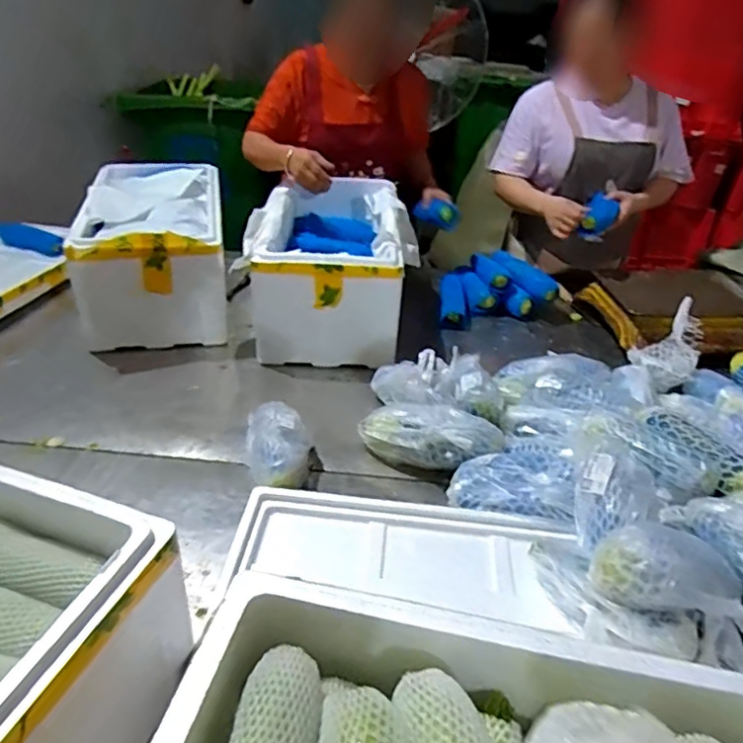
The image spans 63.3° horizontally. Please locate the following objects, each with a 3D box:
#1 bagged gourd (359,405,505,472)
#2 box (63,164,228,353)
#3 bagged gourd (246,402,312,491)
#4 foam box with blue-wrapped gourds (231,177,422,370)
[{"bbox_3d":[0.096,0.115,1.018,0.237,0.090,0.101,14,35,15],"label":"bagged gourd"},{"bbox_3d":[-0.500,-0.287,1.412,0.295,0.259,0.497,-5,34,-12],"label":"box"},{"bbox_3d":[-0.149,0.134,0.981,0.107,0.079,0.183,-3,34,-10],"label":"bagged gourd"},{"bbox_3d":[-0.093,-0.246,1.398,0.368,0.252,0.499,4,34,1],"label":"foam box with blue-wrapped gourds"}]

